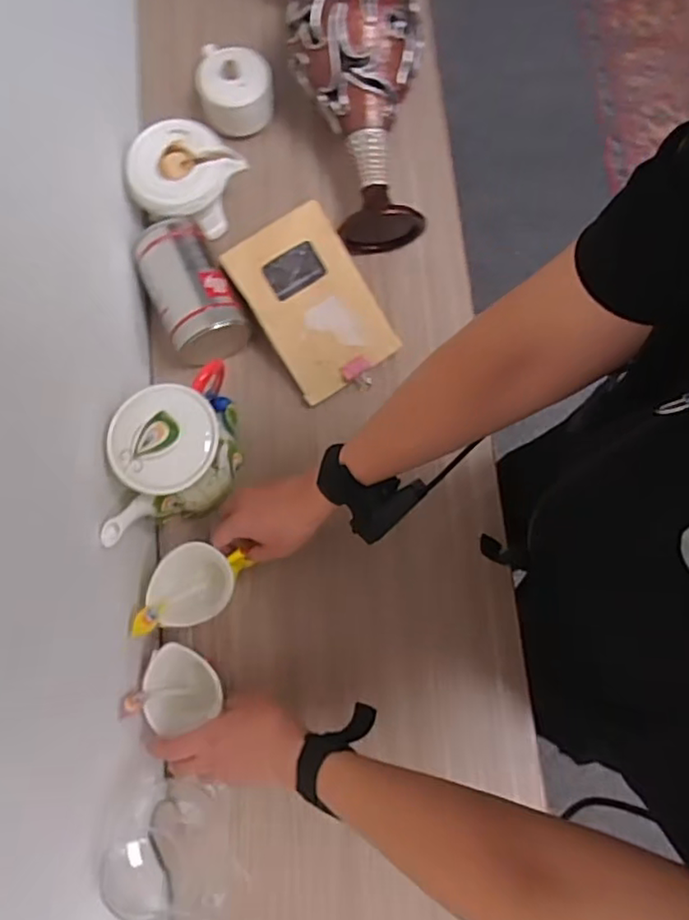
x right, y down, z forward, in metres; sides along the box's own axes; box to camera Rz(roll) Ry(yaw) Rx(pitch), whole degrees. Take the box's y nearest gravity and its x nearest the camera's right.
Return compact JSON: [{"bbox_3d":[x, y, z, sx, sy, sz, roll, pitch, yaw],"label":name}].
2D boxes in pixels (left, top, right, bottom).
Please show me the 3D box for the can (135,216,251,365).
[{"bbox_3d":[-0.179,-0.195,0.737,0.085,0.079,0.148,-27,79,-5],"label":"can"}]

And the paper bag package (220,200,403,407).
[{"bbox_3d":[-0.036,-0.180,0.737,0.129,0.030,0.194,-32,103,-4],"label":"paper bag package"}]

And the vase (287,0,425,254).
[{"bbox_3d":[0.018,-0.463,0.738,0.151,0.119,0.380,-8,95,-1],"label":"vase"}]

